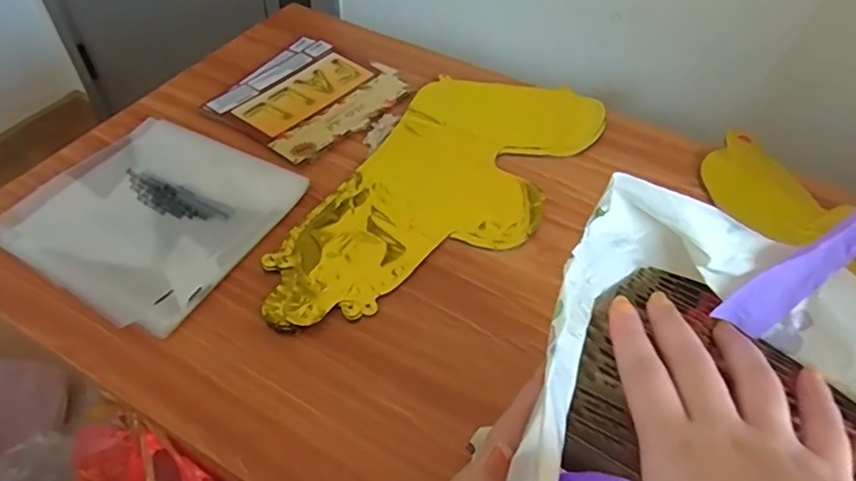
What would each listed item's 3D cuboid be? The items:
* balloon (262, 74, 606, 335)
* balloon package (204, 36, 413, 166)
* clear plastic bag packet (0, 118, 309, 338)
[{"bbox_3d":[0.019,-0.057,0.598,0.192,0.021,0.441,26,54,18],"label":"balloon"},{"bbox_3d":[-0.142,-0.178,0.687,0.173,0.007,0.193,31,55,21],"label":"balloon package"},{"bbox_3d":[-0.268,-0.032,0.551,0.220,0.011,0.211,24,53,16],"label":"clear plastic bag packet"}]

